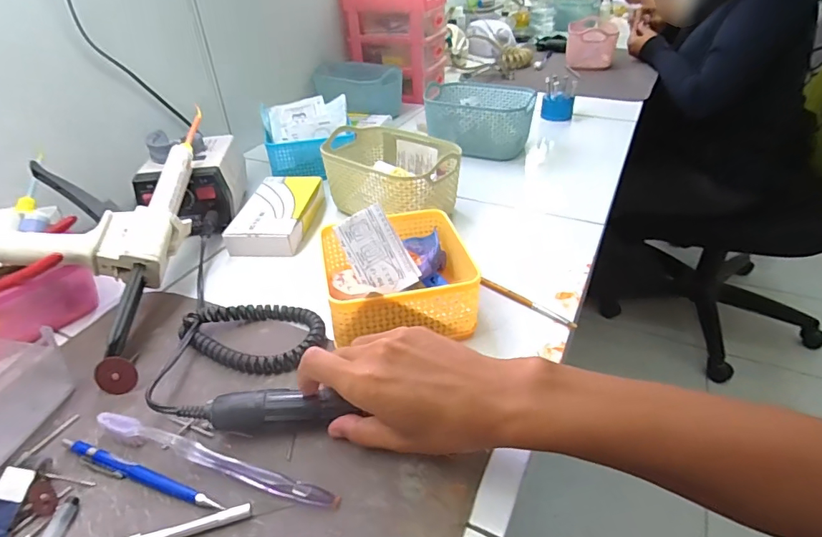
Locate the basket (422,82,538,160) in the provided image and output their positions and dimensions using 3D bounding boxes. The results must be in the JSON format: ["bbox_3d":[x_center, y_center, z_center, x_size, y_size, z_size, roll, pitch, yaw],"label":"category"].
[{"bbox_3d":[0.107,-0.245,0.761,0.176,0.091,0.093,13,39,21],"label":"basket"}]

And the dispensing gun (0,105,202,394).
[{"bbox_3d":[-0.303,-0.053,0.454,0.157,0.051,0.338,9,59,-15],"label":"dispensing gun"}]

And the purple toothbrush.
[{"bbox_3d":[-0.136,0.130,0.321,0.185,0.017,0.014,10,38,17],"label":"purple toothbrush"}]

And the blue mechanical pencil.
[{"bbox_3d":[-0.185,0.139,0.317,0.136,0.007,0.013,9,38,16],"label":"blue mechanical pencil"}]

